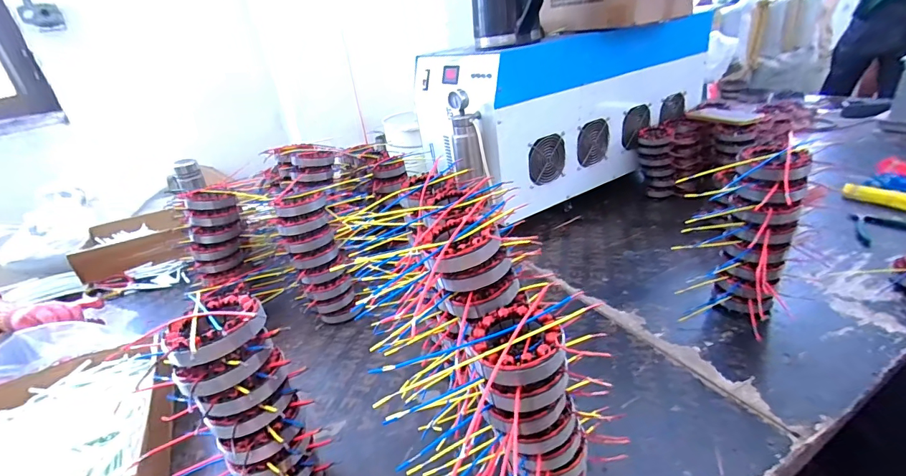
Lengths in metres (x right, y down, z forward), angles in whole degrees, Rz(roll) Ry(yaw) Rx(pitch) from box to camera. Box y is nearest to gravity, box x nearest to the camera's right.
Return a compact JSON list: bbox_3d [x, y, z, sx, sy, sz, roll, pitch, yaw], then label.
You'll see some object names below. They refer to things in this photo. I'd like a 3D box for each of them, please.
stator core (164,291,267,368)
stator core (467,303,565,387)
[{"bbox_3d":[-0.230,0.082,0.395,0.085,0.030,0.086,-6,28,3],"label":"stator core"},{"bbox_3d":[0.057,0.097,0.390,0.086,0.032,0.083,-6,28,3],"label":"stator core"}]

